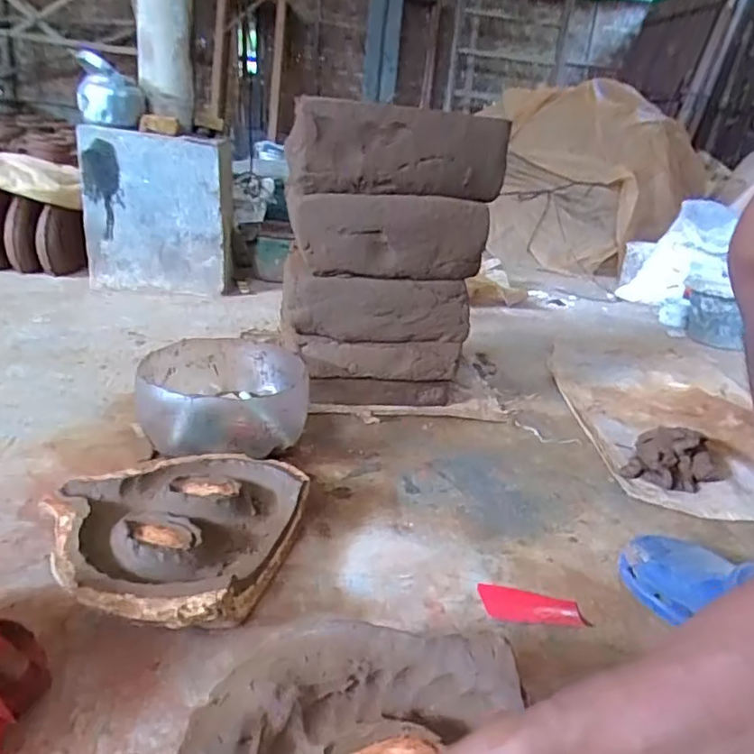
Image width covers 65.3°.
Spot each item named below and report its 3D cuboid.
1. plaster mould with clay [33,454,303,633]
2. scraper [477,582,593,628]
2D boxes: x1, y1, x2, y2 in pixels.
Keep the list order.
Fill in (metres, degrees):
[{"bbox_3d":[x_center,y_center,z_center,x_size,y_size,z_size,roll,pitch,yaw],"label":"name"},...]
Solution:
[{"bbox_3d":[-0.231,0.170,0.651,0.254,0.068,0.267,5,22,-2],"label":"plaster mould with clay"},{"bbox_3d":[0.165,0.244,0.631,0.108,0.009,0.050,6,22,-1],"label":"scraper"}]

